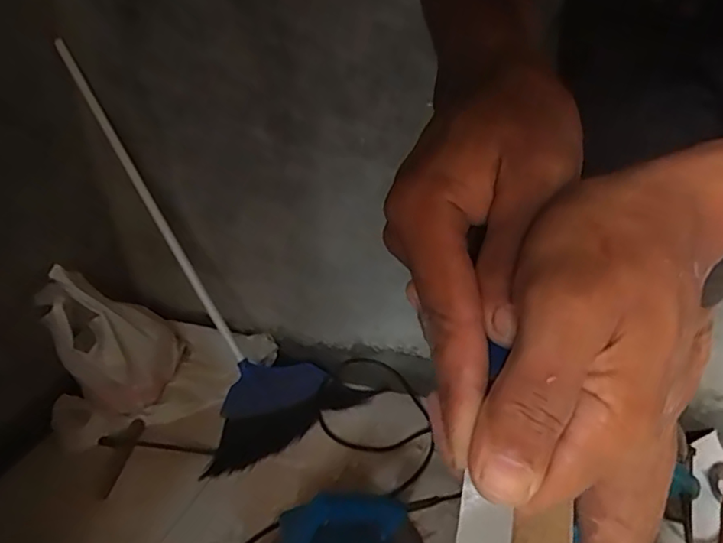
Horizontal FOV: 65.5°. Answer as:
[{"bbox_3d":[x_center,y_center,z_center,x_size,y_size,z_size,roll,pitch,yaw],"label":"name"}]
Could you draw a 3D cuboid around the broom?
[{"bbox_3d":[-0.383,-0.020,1.155,0.167,0.936,0.336,-32,3,43],"label":"broom"}]

